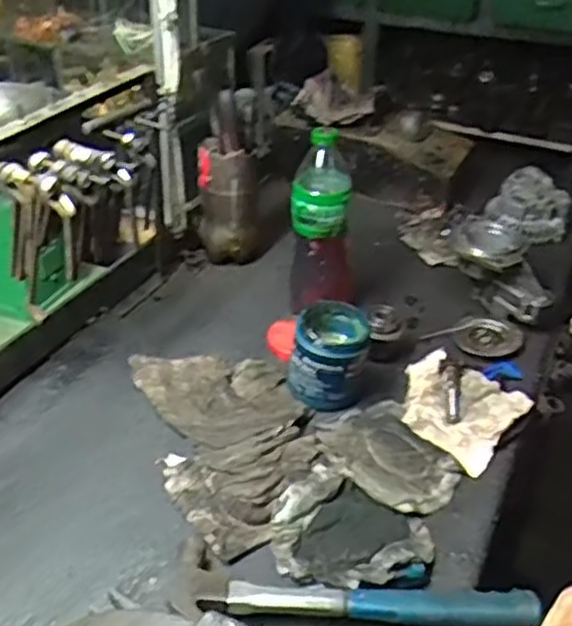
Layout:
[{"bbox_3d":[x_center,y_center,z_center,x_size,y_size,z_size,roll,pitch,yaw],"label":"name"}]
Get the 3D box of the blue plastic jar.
[{"bbox_3d":[0.054,0.053,0.904,0.086,0.089,0.100,11,35,13],"label":"blue plastic jar"}]

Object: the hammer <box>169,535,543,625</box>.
[{"bbox_3d":[0.062,0.244,0.684,0.320,0.048,0.094,0,34,-3],"label":"hammer"}]

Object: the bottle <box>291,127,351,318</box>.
[{"bbox_3d":[0.050,-0.116,0.981,0.082,0.236,0.064,5,34,5],"label":"bottle"}]

